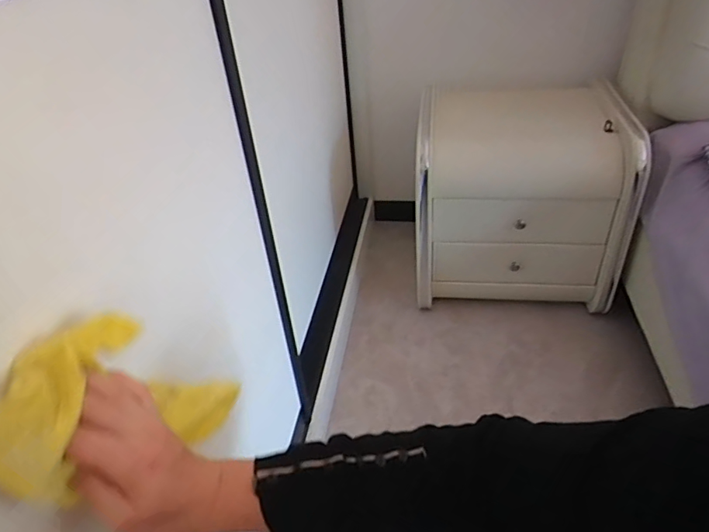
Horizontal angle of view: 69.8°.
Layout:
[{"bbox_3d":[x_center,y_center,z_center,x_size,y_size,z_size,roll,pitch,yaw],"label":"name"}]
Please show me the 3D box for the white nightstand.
[{"bbox_3d":[0.417,-0.180,1.311,0.498,0.482,0.323,1,38,8],"label":"white nightstand"}]

